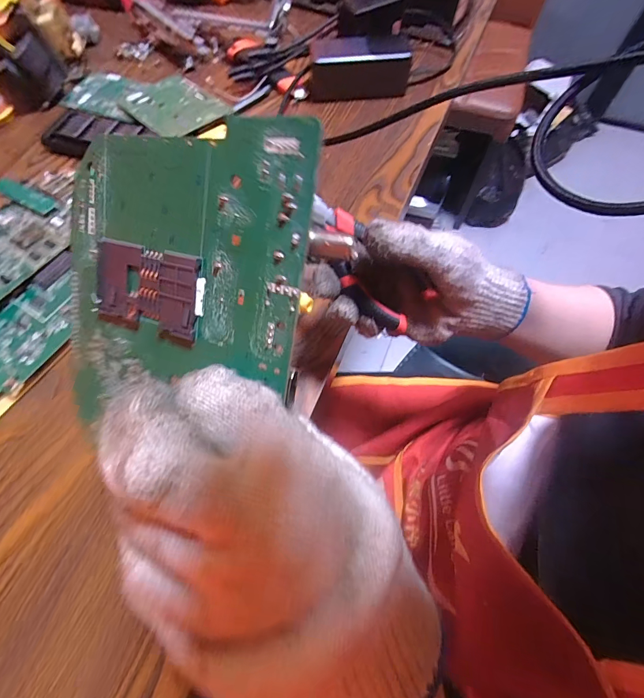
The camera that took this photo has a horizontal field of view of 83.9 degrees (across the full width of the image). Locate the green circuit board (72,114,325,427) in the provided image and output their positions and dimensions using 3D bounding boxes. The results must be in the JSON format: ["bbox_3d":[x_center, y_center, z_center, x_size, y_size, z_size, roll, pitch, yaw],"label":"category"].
[{"bbox_3d":[-0.059,-0.025,0.140,0.116,0.004,0.108,9,102,22],"label":"green circuit board"}]

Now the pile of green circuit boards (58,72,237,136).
[{"bbox_3d":[-0.246,-0.351,0.504,0.239,0.017,0.115,24,67,12],"label":"pile of green circuit boards"}]

